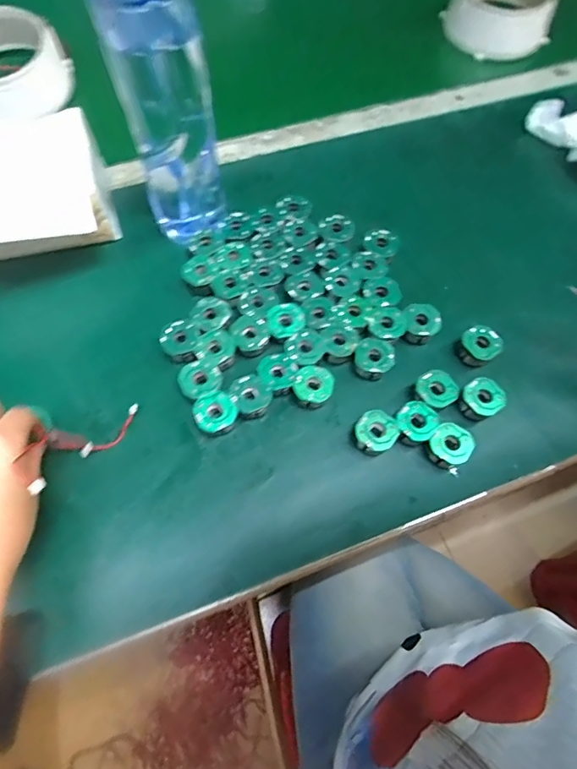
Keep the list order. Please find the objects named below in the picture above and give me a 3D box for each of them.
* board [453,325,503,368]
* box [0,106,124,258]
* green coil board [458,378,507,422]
[{"bbox_3d":[0.162,-0.032,0.404,0.031,0.026,0.030,-33,72,-16],"label":"board"},{"bbox_3d":[-0.238,-0.152,0.397,0.159,0.080,0.135,-11,68,-8],"label":"box"},{"bbox_3d":[0.155,0.014,0.384,0.030,0.024,0.030,-38,74,-17],"label":"green coil board"}]

